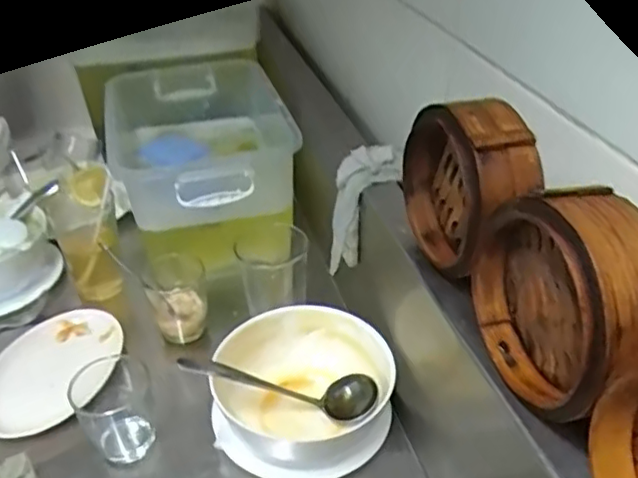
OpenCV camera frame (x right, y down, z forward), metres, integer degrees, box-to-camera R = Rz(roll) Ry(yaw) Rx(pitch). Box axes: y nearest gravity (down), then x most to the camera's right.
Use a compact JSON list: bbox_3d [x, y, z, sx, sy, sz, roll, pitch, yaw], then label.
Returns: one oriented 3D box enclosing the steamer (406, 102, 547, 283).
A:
[{"bbox_3d":[0.121,-0.045,0.535,0.065,0.136,0.149,-12,37,-17],"label":"steamer"}]

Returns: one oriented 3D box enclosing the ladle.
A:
[{"bbox_3d":[-0.046,0.153,0.682,0.213,0.049,0.045,13,35,-7],"label":"ladle"}]

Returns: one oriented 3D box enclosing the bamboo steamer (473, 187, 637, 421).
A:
[{"bbox_3d":[0.162,0.038,0.417,0.063,0.133,0.149,-10,36,-13],"label":"bamboo steamer"}]

